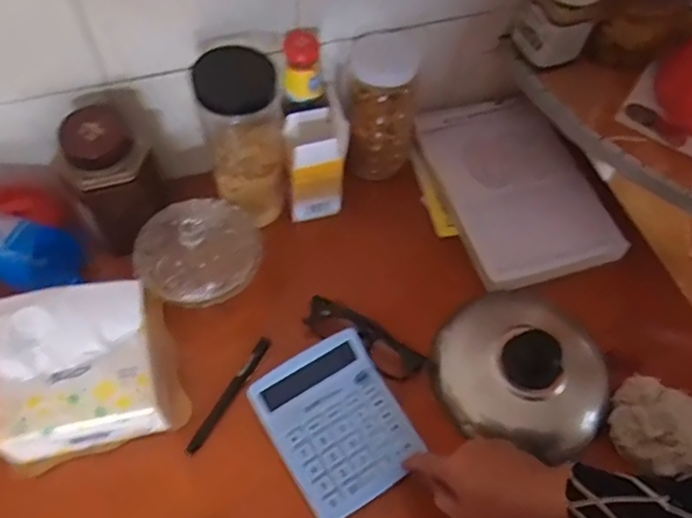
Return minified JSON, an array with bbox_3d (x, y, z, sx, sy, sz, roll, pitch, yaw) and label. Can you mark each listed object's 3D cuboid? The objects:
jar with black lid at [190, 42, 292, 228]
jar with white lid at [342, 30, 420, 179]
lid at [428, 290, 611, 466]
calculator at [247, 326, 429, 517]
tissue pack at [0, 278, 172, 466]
[{"bbox_3d":[-0.104,-0.122,0.646,0.083,0.184,0.081,2,59,-3],"label":"jar with black lid"},{"bbox_3d":[0.041,-0.171,0.711,0.082,0.159,0.075,2,59,-3],"label":"jar with white lid"},{"bbox_3d":[0.183,0.112,0.629,0.176,0.084,0.168,2,59,-3],"label":"lid"},{"bbox_3d":[-0.007,0.155,0.581,0.121,0.015,0.147,-29,75,-17],"label":"calculator"},{"bbox_3d":[-0.235,0.102,0.537,0.133,0.125,0.112,-15,61,-12],"label":"tissue pack"}]

